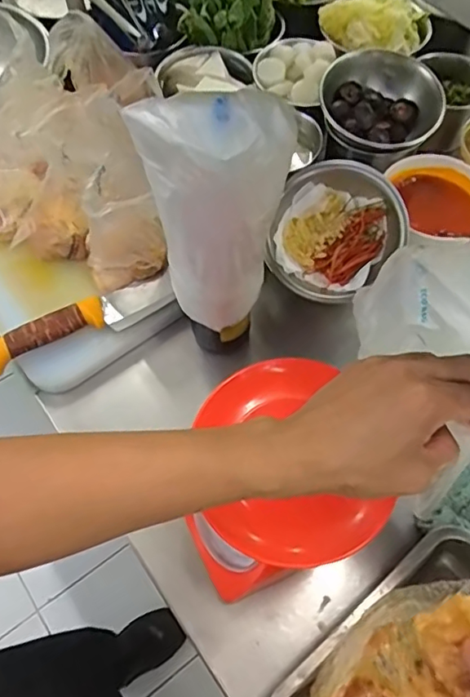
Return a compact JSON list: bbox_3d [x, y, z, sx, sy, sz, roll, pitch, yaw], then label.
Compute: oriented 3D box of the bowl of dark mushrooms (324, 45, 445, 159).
[{"bbox_3d":[0.190,-0.313,0.704,0.147,0.064,0.126,6,105,15],"label":"bowl of dark mushrooms"}]

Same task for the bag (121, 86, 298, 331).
[{"bbox_3d":[-0.009,-0.109,0.480,0.115,0.232,0.056,-18,64,-9],"label":"bag"}]

